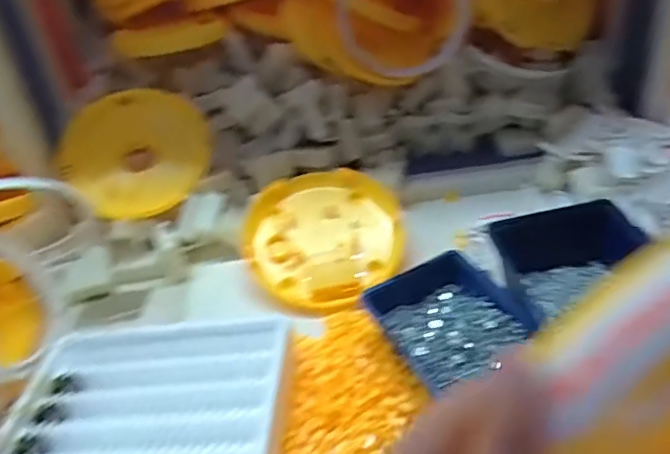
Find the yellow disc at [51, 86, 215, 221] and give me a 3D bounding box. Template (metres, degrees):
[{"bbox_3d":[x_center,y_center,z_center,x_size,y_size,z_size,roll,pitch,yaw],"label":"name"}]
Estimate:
[{"bbox_3d":[-0.256,-0.095,0.714,0.182,0.167,0.030,5,-7,-4],"label":"yellow disc"}]

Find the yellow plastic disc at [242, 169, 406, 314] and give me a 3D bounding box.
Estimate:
[{"bbox_3d":[-0.013,0.015,0.662,0.183,0.035,0.183,-1,57,2],"label":"yellow plastic disc"}]

